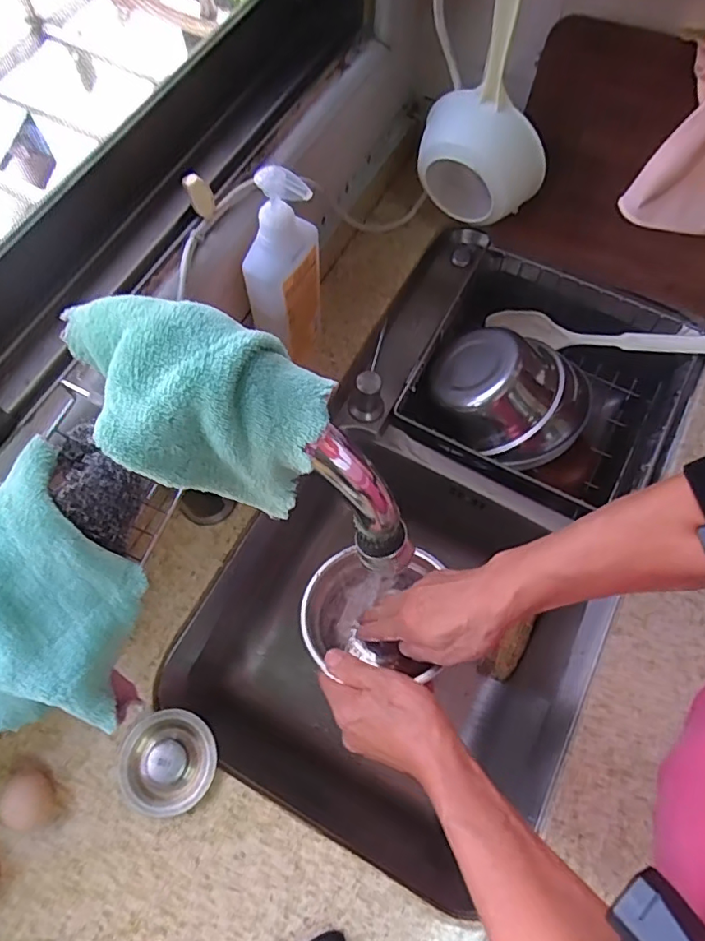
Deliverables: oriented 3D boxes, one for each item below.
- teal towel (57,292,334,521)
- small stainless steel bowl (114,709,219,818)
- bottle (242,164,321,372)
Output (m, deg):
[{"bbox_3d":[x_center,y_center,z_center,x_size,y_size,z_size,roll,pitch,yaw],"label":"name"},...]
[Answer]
[{"bbox_3d":[-0.076,-0.032,0.244,0.137,0.072,0.076,18,69,6],"label":"teal towel"},{"bbox_3d":[-0.164,0.258,0.486,0.082,0.026,0.082,0,69,-1],"label":"small stainless steel bowl"},{"bbox_3d":[-0.067,-0.192,0.541,0.060,0.226,0.082,21,70,7],"label":"bottle"}]

